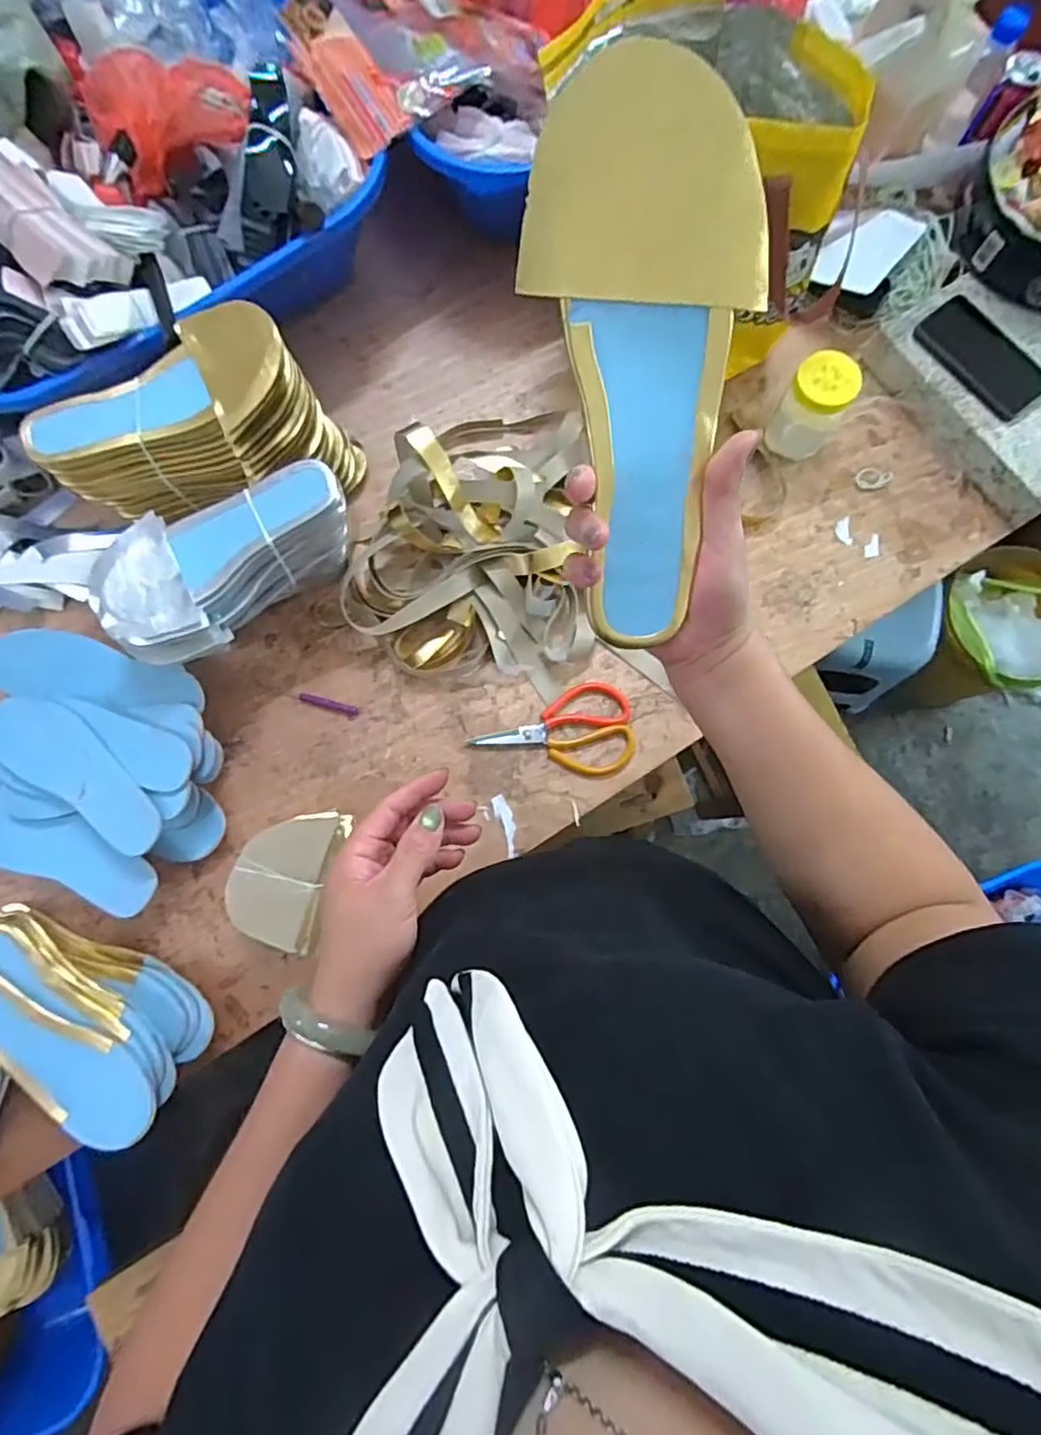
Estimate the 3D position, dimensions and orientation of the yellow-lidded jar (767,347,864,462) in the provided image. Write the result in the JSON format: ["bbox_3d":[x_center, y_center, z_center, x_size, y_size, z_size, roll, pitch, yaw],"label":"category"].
[{"bbox_3d":[0.345,-0.368,0.757,0.071,0.111,0.070,0,79,1],"label":"yellow-lidded jar"}]

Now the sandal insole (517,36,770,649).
[{"bbox_3d":[0.066,-0.163,0.320,0.111,0.025,0.250,-5,112,0],"label":"sandal insole"}]

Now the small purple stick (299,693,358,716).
[{"bbox_3d":[-0.231,-0.016,0.761,0.074,0.005,0.011,15,80,4],"label":"small purple stick"}]

